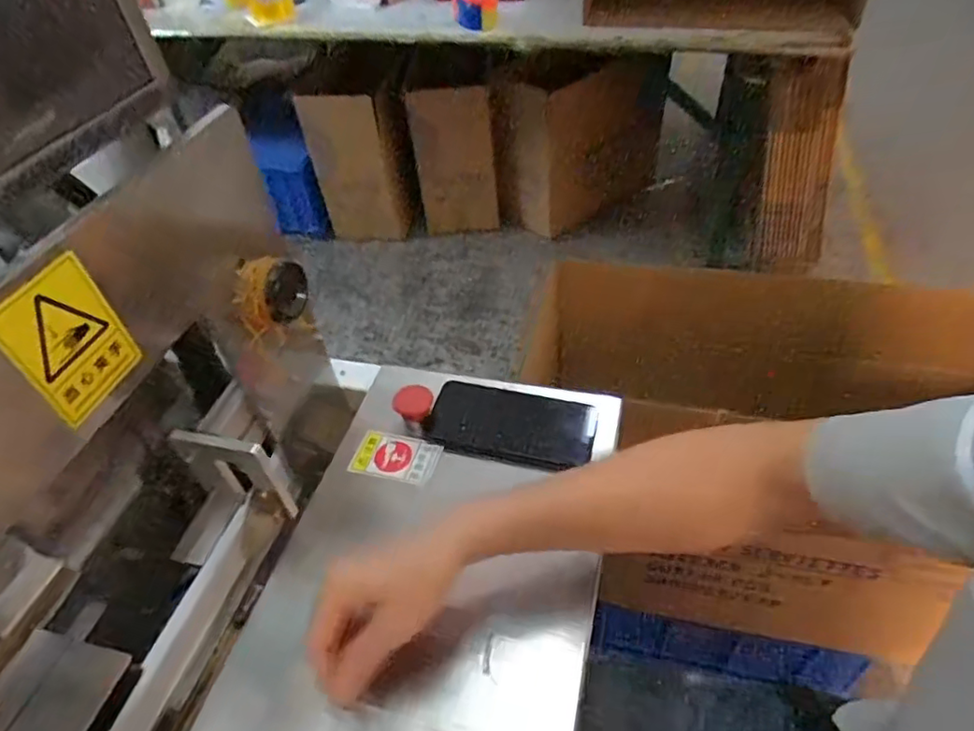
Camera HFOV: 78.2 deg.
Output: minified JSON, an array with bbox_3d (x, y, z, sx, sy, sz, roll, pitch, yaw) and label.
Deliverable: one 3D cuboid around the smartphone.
[{"bbox_3d":[0.025,0.056,0.585,0.156,0.013,0.078,9,60,11],"label":"smartphone"}]

